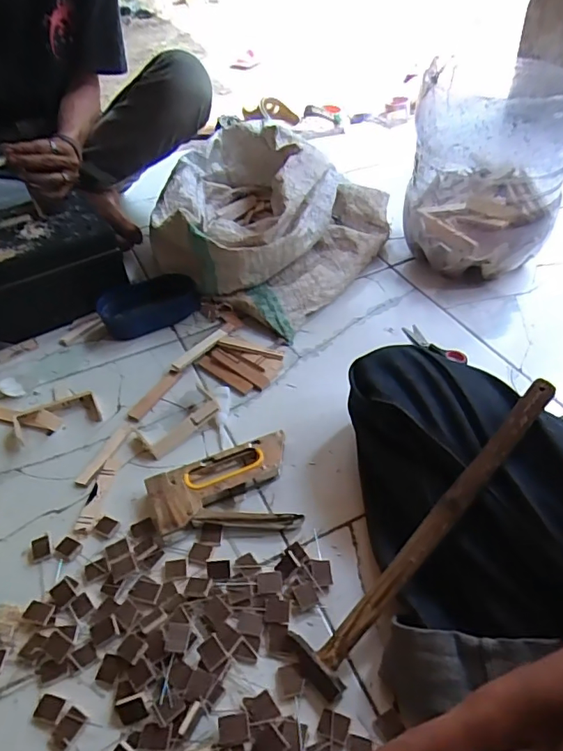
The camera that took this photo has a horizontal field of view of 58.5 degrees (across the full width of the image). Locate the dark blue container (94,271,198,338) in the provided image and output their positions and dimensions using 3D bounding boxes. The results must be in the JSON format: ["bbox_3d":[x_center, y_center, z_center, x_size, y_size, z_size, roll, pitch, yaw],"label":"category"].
[{"bbox_3d":[-0.214,-0.112,0.816,0.156,0.055,0.071,-23,46,-18],"label":"dark blue container"}]

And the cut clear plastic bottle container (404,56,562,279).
[{"bbox_3d":[0.321,-0.314,0.798,0.229,0.254,0.190,11,46,15],"label":"cut clear plastic bottle container"}]

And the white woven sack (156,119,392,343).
[{"bbox_3d":[-0.036,-0.312,0.934,0.425,0.181,0.429,22,49,26],"label":"white woven sack"}]

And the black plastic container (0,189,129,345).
[{"bbox_3d":[-0.421,-0.176,0.843,0.276,0.146,0.209,-21,46,-16],"label":"black plastic container"}]

